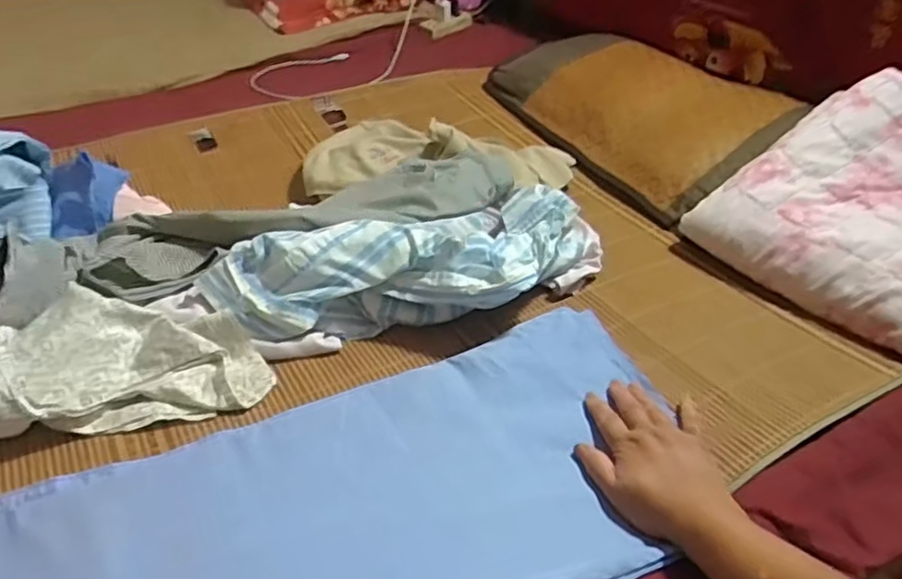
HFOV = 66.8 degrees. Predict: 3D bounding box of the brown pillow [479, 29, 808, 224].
[{"bbox_3d":[0.314,-0.323,1.174,0.293,0.117,0.562,-15,39,-23],"label":"brown pillow"}]

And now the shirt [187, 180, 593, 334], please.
[{"bbox_3d":[-0.018,-0.028,0.777,0.454,0.087,0.183,-20,42,-26],"label":"shirt"}]

